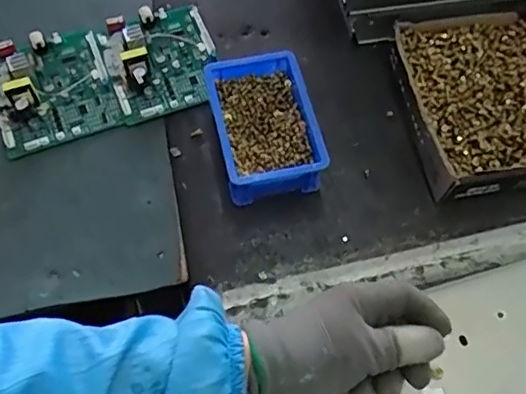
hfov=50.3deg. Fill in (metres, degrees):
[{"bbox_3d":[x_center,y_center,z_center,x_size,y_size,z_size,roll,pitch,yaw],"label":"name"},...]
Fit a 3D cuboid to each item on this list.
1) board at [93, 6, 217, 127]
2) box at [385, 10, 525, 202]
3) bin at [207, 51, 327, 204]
[{"bbox_3d":[-0.117,-0.163,0.639,0.126,0.032,0.137,-20,63,-10],"label":"board"},{"bbox_3d":[0.245,-0.102,0.605,0.183,0.052,0.202,-9,62,-5],"label":"box"},{"bbox_3d":[0.001,-0.073,0.583,0.098,0.058,0.145,-11,62,-6],"label":"bin"}]

